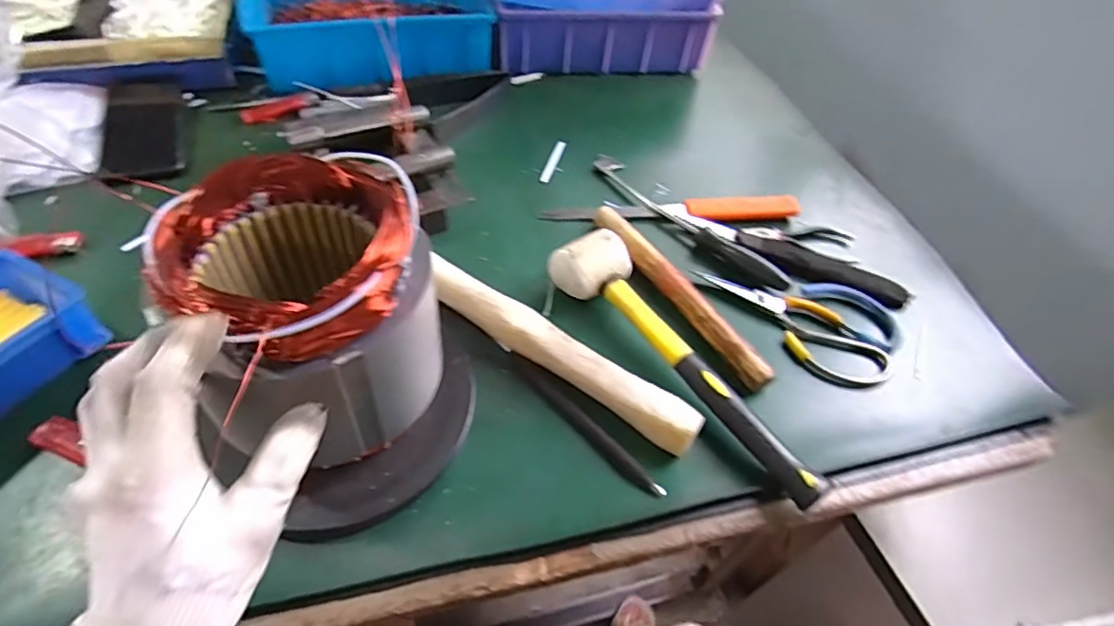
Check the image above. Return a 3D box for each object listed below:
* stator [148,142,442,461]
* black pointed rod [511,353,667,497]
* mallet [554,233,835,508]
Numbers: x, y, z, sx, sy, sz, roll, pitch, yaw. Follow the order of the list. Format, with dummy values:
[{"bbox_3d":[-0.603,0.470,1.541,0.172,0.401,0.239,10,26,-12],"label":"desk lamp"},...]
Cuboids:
[{"bbox_3d":[-0.150,0.000,0.377,0.135,0.149,0.147,-22,56,-22],"label":"stator"},{"bbox_3d":[0.018,0.083,0.448,0.016,0.010,0.157,-34,61,-29],"label":"black pointed rod"},{"bbox_3d":[0.104,0.031,0.476,0.060,0.051,0.274,-34,61,-28],"label":"mallet"}]

